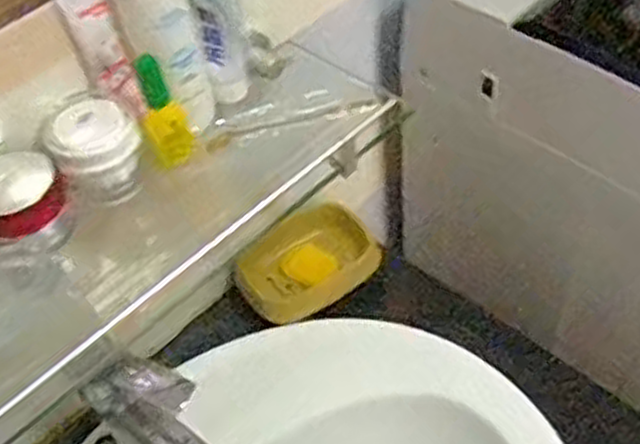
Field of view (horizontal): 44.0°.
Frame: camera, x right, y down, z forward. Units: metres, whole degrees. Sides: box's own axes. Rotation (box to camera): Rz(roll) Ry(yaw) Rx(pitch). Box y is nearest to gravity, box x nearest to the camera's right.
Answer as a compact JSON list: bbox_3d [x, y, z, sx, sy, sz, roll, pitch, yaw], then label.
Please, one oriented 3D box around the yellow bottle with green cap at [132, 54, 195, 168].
[{"bbox_3d":[-0.117,-0.081,0.585,0.032,0.091,0.025,-19,50,-10],"label":"yellow bottle with green cap"}]

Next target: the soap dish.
[{"bbox_3d":[-0.013,0.042,0.852,0.156,0.059,0.093,-30,52,-19],"label":"soap dish"}]

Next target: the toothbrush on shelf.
[{"bbox_3d":[-0.022,-0.086,0.651,0.143,0.016,0.023,-15,49,-6],"label":"toothbrush on shelf"}]

